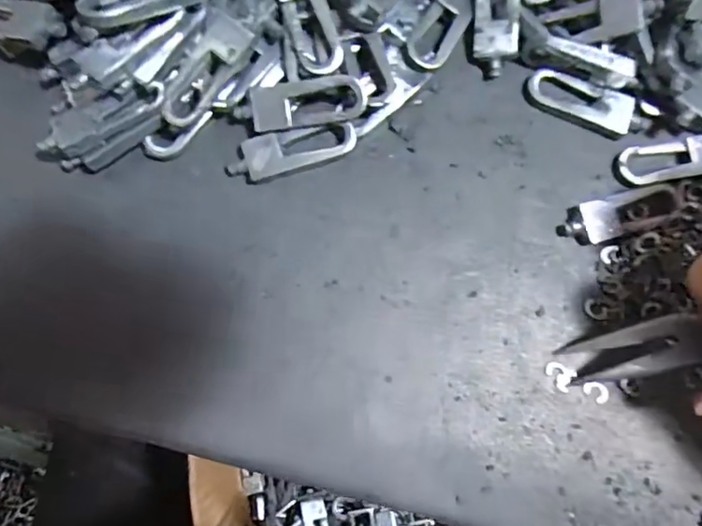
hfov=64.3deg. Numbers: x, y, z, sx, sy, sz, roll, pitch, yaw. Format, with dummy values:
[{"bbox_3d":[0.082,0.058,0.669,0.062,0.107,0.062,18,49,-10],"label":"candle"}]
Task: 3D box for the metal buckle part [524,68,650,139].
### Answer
[{"bbox_3d":[0.086,-0.058,0.203,0.045,0.005,0.015,23,81,1],"label":"metal buckle part"}]

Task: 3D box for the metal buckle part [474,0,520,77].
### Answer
[{"bbox_3d":[0.052,-0.090,0.199,0.015,0.008,0.042,1,93,-3],"label":"metal buckle part"}]

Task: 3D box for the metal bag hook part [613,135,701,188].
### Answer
[{"bbox_3d":[0.115,-0.037,0.201,0.041,0.004,0.015,-10,82,-5],"label":"metal bag hook part"}]

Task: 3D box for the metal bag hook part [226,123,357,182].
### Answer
[{"bbox_3d":[-0.020,-0.038,0.193,0.045,0.008,0.014,-12,82,-5],"label":"metal bag hook part"}]

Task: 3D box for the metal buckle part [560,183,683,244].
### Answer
[{"bbox_3d":[0.096,-0.017,0.197,0.046,0.004,0.015,-14,82,-5],"label":"metal buckle part"}]

